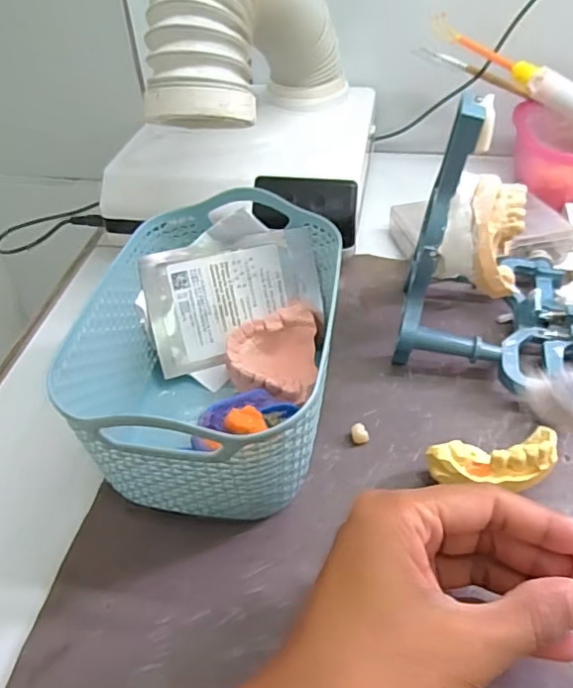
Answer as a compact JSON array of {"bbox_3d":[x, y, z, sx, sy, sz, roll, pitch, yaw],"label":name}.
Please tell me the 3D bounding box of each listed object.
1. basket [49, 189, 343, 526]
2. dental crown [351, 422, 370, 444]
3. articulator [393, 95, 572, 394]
[{"bbox_3d":[-0.036,0.005,0.300,0.119,0.083,0.168,5,45,8],"label":"basket"},{"bbox_3d":[0.041,0.050,0.304,0.009,0.008,0.009,-11,45,-8],"label":"dental crown"},{"bbox_3d":[0.175,-0.057,0.309,0.211,0.130,0.130,1,45,4],"label":"articulator"}]

